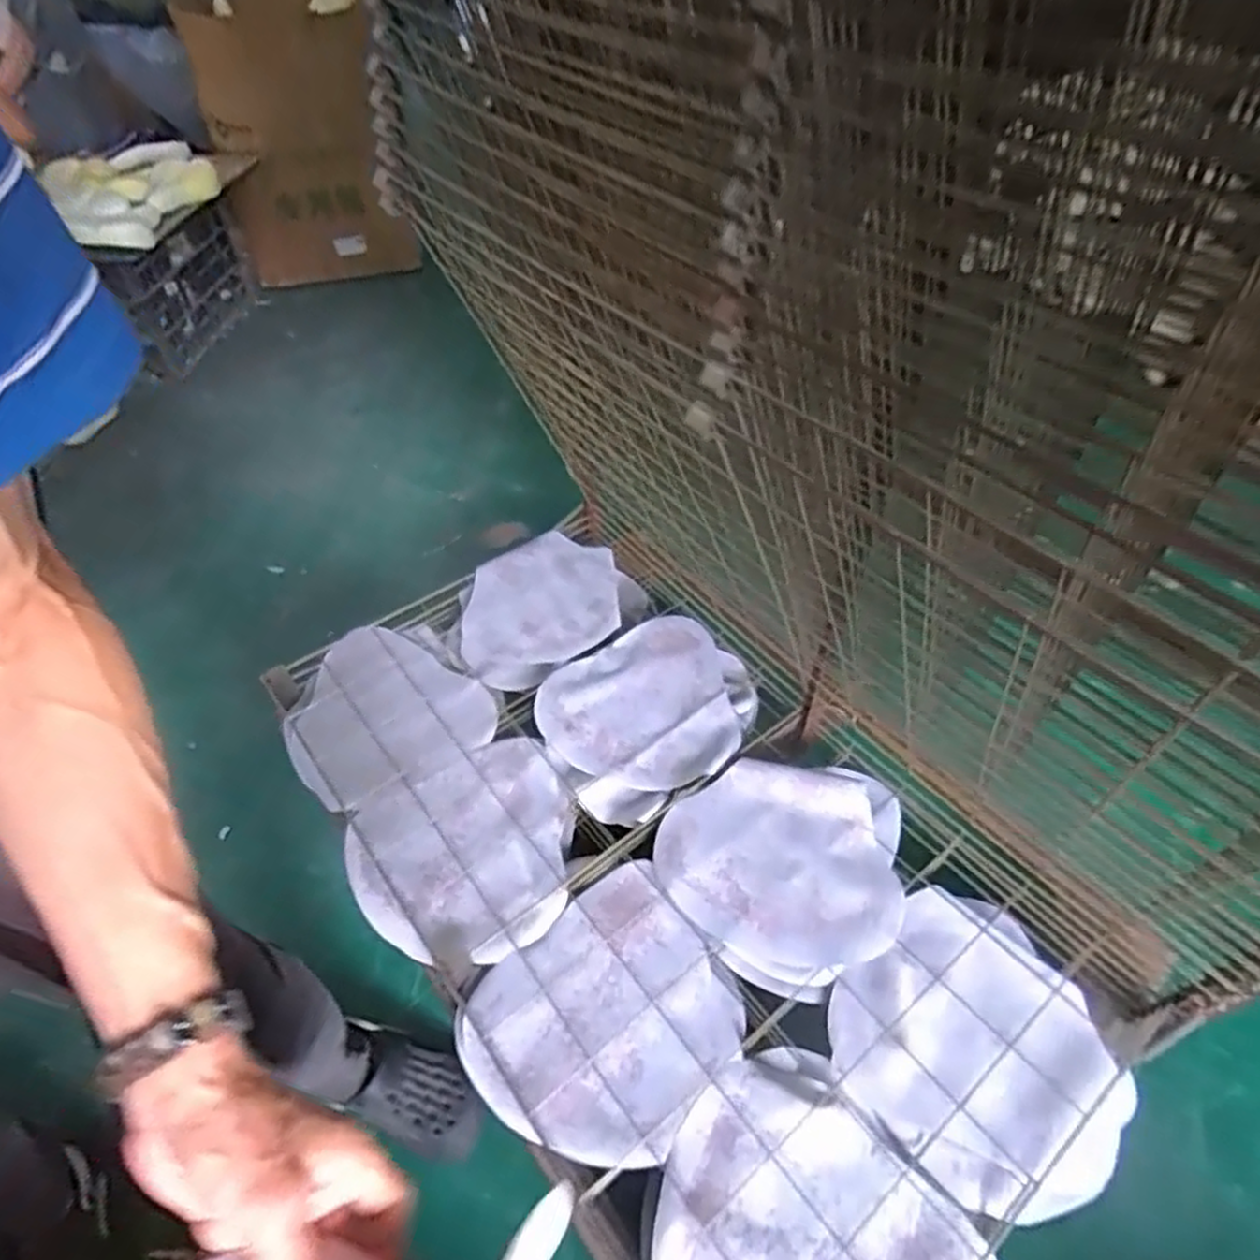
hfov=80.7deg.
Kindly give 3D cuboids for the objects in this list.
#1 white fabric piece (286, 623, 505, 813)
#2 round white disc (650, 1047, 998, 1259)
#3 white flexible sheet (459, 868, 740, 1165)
[{"bbox_3d":[-0.412,0.134,1.216,0.299,0.034,0.297,34,57,27],"label":"white fabric piece"},{"bbox_3d":[0.165,0.646,0.782,0.313,0.041,0.299,0,48,1],"label":"round white disc"},{"bbox_3d":[-0.022,0.483,0.936,0.334,0.041,0.287,-34,56,-31],"label":"white flexible sheet"}]

